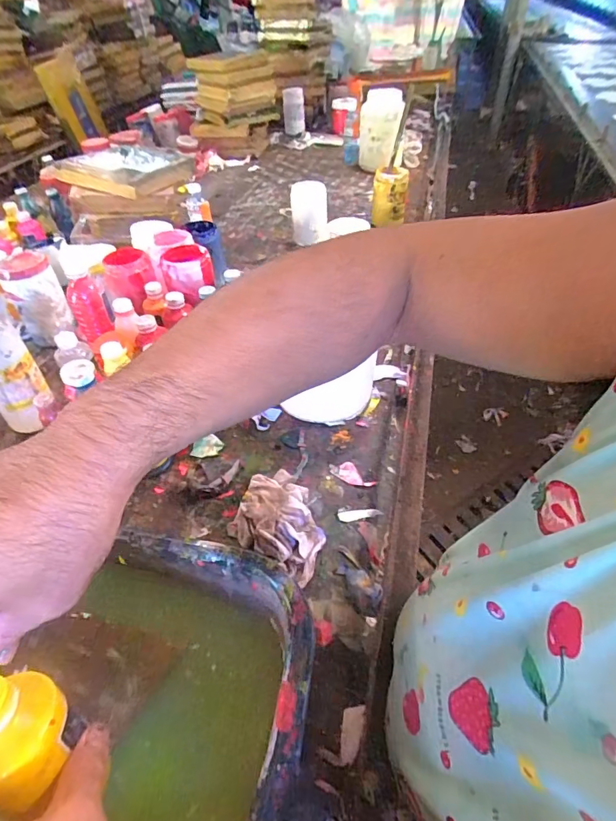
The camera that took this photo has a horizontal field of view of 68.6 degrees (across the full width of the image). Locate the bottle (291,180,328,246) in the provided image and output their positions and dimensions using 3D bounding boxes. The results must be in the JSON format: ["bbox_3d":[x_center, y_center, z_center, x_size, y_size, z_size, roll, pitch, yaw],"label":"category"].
[{"bbox_3d":[0.004,-0.534,1.227,0.100,0.138,0.083,-2,44,1],"label":"bottle"}]

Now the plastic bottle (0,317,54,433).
[{"bbox_3d":[-0.463,-0.060,0.705,0.070,0.187,0.066,1,44,4],"label":"plastic bottle"}]

